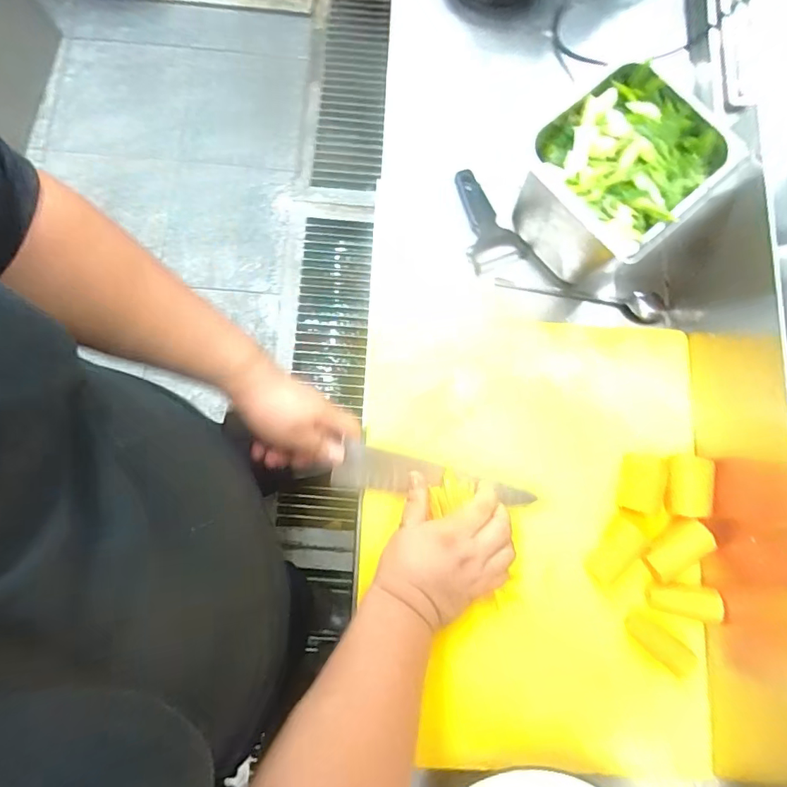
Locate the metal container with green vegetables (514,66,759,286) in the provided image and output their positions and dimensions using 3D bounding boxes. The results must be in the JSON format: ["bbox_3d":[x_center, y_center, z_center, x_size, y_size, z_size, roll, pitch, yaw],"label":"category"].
[{"bbox_3d":[0.224,-0.212,0.518,0.159,0.157,0.149,-41,83,-8],"label":"metal container with green vegetables"}]

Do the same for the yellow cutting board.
[{"bbox_3d":[0.138,0.143,0.494,0.344,0.038,0.447,4,79,-1],"label":"yellow cutting board"}]

